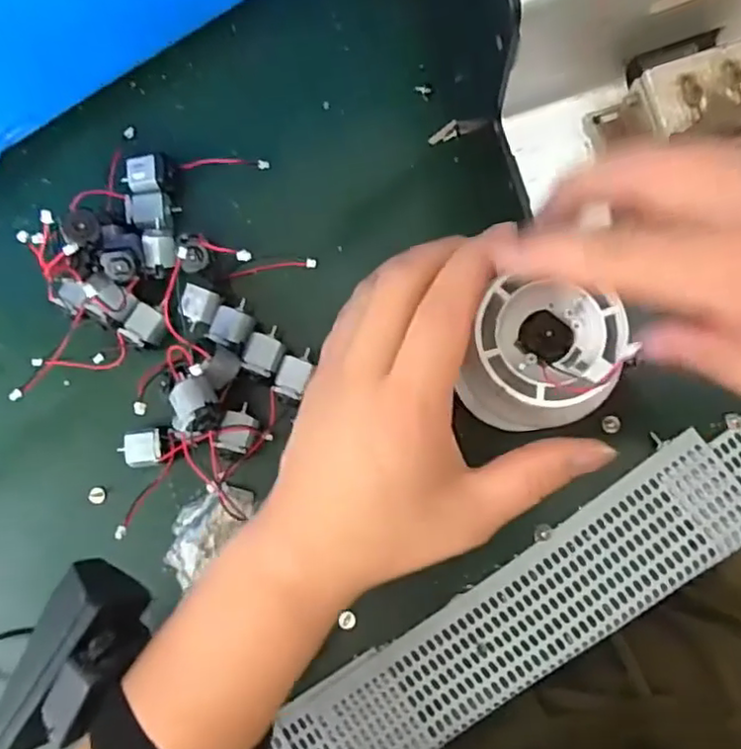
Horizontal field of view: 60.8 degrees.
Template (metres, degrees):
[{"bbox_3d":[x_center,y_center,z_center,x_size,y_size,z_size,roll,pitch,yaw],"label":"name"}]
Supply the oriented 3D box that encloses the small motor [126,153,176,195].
[{"bbox_3d":[-0.114,-0.103,0.327,0.025,0.015,0.020,-17,93,1],"label":"small motor"}]

